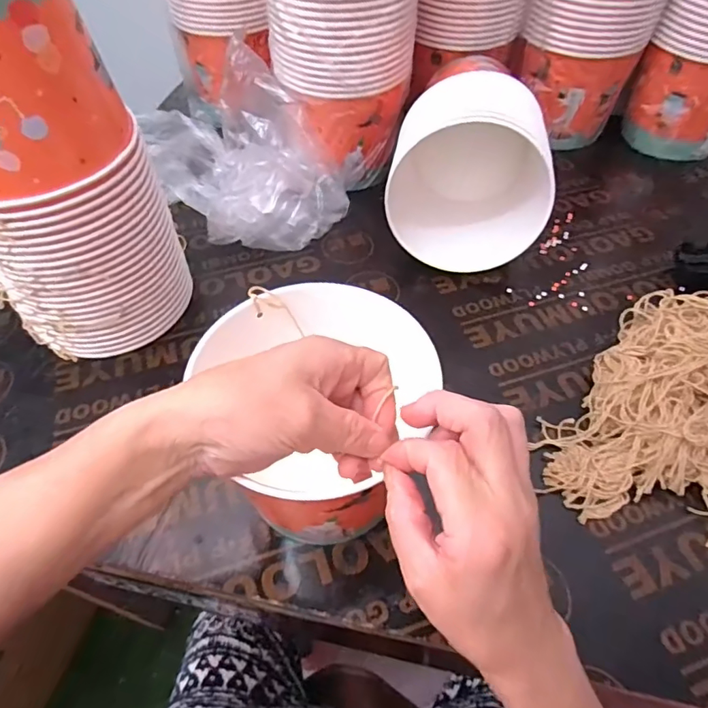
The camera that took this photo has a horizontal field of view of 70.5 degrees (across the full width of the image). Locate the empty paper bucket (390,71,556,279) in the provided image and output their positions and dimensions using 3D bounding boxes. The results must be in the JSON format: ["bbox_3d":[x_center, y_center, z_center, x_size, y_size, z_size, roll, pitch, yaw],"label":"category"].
[{"bbox_3d":[0.129,-0.203,0.571,0.162,0.159,0.161,9,51,8],"label":"empty paper bucket"}]

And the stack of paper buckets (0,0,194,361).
[{"bbox_3d":[-0.252,-0.145,0.419,0.148,0.319,0.127,-2,50,-2],"label":"stack of paper buckets"}]

